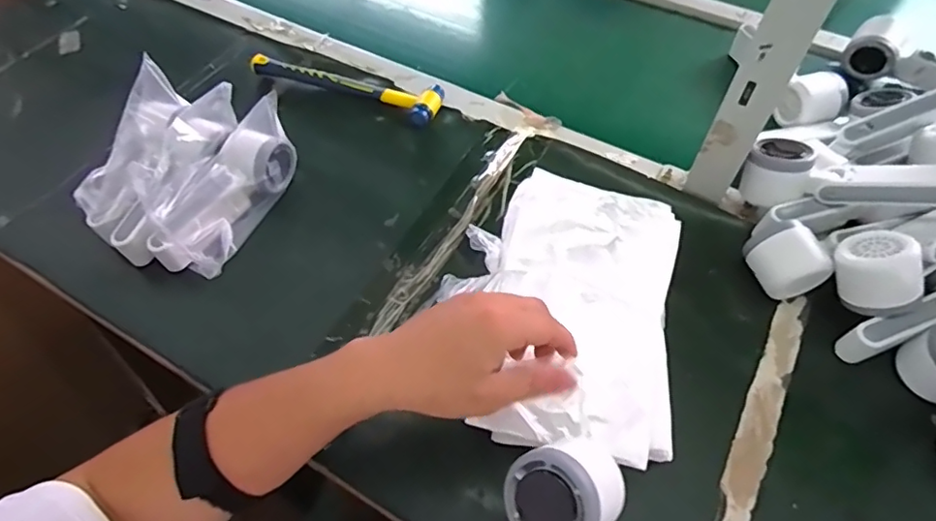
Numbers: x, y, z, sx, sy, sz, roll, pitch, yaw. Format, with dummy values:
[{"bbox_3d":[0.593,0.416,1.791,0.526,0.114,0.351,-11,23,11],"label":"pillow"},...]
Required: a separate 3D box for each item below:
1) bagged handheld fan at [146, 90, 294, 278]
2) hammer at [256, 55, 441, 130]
[{"bbox_3d":[-0.239,-0.072,0.551,0.062,0.078,0.174,14,58,10],"label":"bagged handheld fan"},{"bbox_3d":[-0.146,-0.215,0.668,0.237,0.023,0.056,19,59,12],"label":"hammer"}]

